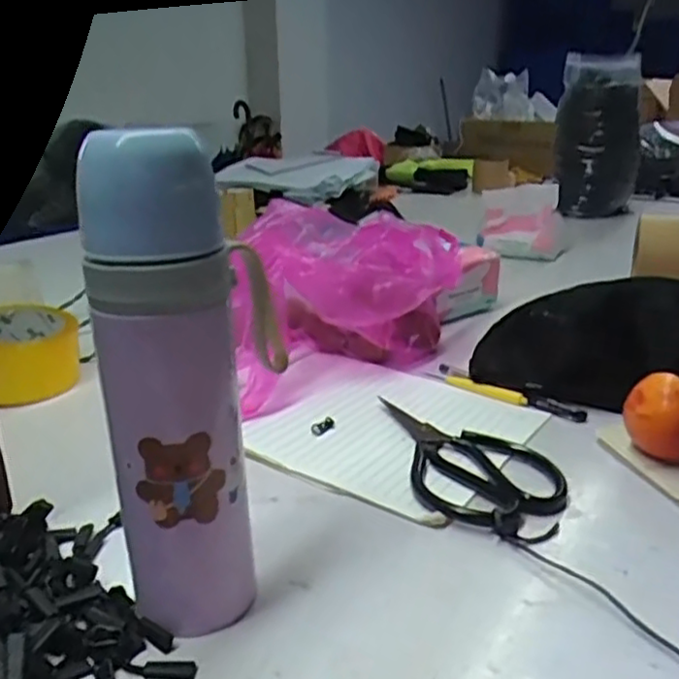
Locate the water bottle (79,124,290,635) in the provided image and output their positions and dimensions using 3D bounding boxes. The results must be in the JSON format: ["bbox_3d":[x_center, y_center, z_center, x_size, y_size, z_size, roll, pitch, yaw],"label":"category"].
[{"bbox_3d":[-0.076,0.025,0.345,0.070,0.237,0.082,-1,22,-3],"label":"water bottle"}]

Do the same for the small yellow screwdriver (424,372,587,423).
[{"bbox_3d":[0.138,0.046,0.593,0.145,0.012,0.015,16,27,36],"label":"small yellow screwdriver"}]

